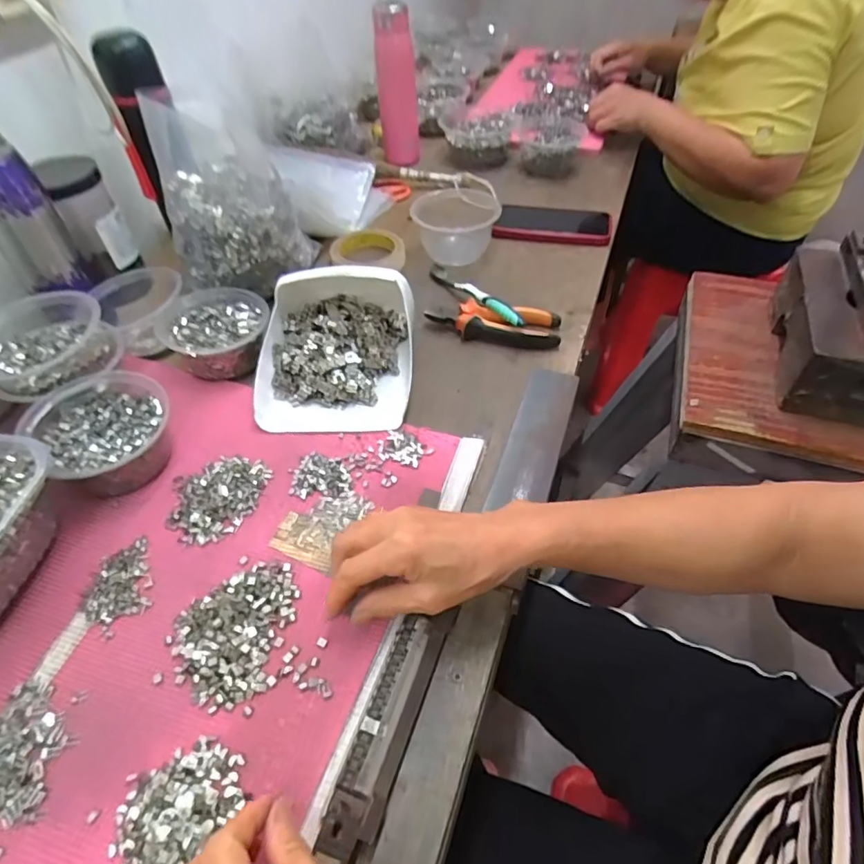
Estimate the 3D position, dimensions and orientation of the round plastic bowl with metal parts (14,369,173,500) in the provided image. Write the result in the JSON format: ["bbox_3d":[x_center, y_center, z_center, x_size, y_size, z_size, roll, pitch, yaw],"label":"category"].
[{"bbox_3d":[-0.287,0.002,0.476,0.117,0.062,0.104,35,58,28],"label":"round plastic bowl with metal parts"}]

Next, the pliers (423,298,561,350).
[{"bbox_3d":[0.070,-0.124,0.609,0.148,0.025,0.049,8,50,9],"label":"pliers"}]

